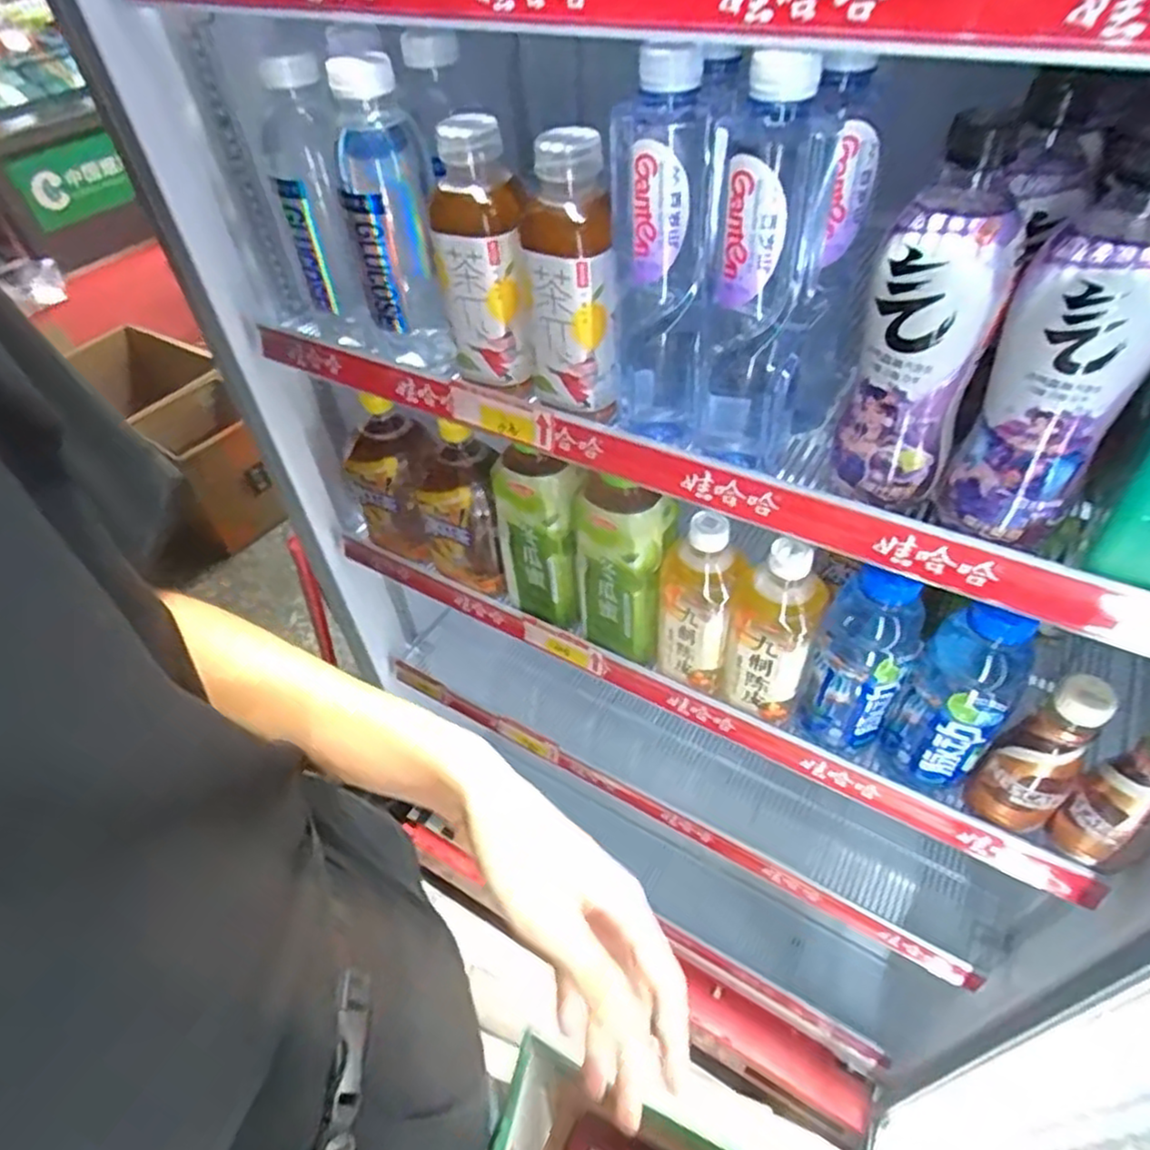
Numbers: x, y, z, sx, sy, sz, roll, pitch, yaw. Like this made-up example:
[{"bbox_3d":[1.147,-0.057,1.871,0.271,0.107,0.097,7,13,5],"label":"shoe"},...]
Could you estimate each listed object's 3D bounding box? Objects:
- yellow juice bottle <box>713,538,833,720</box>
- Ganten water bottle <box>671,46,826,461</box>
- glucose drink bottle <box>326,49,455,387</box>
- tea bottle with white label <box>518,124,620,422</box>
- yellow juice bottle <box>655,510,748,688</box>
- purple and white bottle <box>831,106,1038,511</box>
[{"bbox_3d":[0.158,0.041,0.578,0.073,0.169,0.061,17,49,20],"label":"yellow juice bottle"},{"bbox_3d":[0.098,-0.163,0.417,0.062,0.223,0.077,6,46,10],"label":"Ganten water bottle"},{"bbox_3d":[-0.129,-0.245,0.516,0.066,0.197,0.073,-12,46,-8],"label":"glucose drink bottle"},{"bbox_3d":[-0.005,-0.193,0.477,0.055,0.167,0.060,-16,46,-11],"label":"tea bottle with white label"},{"bbox_3d":[0.103,0.019,0.602,0.064,0.171,0.057,15,49,18],"label":"yellow juice bottle"},{"bbox_3d":[0.183,-0.127,0.383,0.062,0.179,0.067,16,49,19],"label":"purple and white bottle"}]

